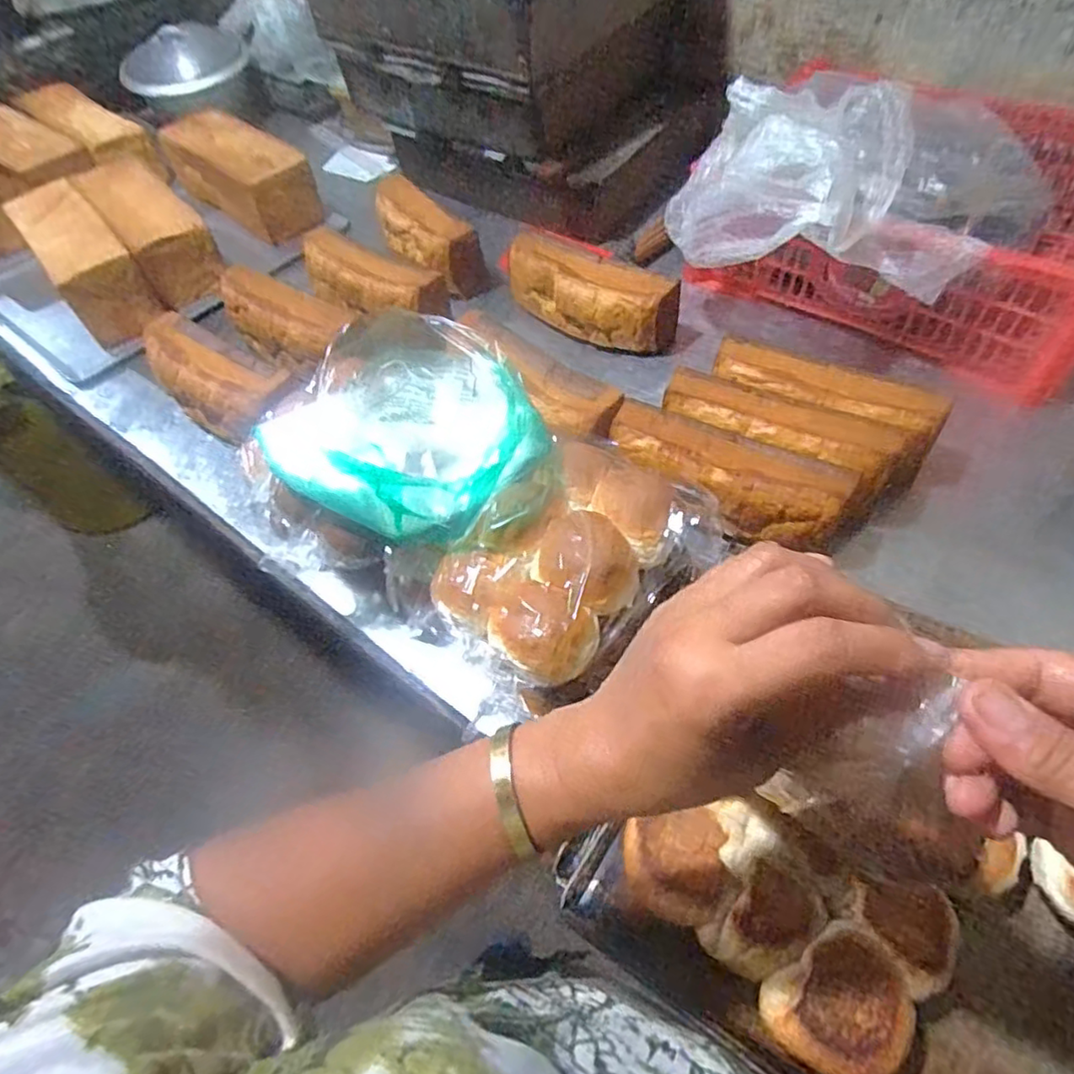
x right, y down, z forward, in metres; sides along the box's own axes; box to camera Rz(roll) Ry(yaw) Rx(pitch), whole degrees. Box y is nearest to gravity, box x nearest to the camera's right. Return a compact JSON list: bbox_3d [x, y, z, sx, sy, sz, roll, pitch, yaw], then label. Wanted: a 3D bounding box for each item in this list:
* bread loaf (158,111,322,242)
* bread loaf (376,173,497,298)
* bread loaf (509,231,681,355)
[{"bbox_3d":[-0.456,-0.560,0.981,0.130,0.090,0.270,-38,61,-20],"label":"bread loaf"},{"bbox_3d":[-0.152,-0.399,0.840,0.071,0.084,0.206,-39,61,-20],"label":"bread loaf"},{"bbox_3d":[0.063,-0.291,0.760,0.215,0.077,0.069,27,62,21],"label":"bread loaf"}]

